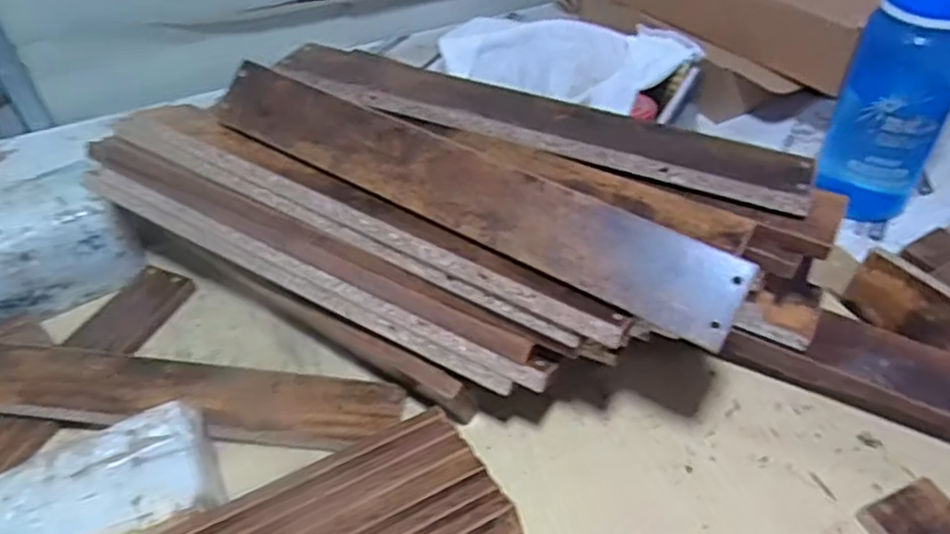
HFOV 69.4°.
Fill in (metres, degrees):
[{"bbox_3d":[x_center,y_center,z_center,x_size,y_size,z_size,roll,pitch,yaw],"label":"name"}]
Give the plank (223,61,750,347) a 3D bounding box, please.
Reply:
[{"bbox_3d":[-0.022,-0.066,0.524,0.455,0.009,0.063,26,89,24],"label":"plank"}]

